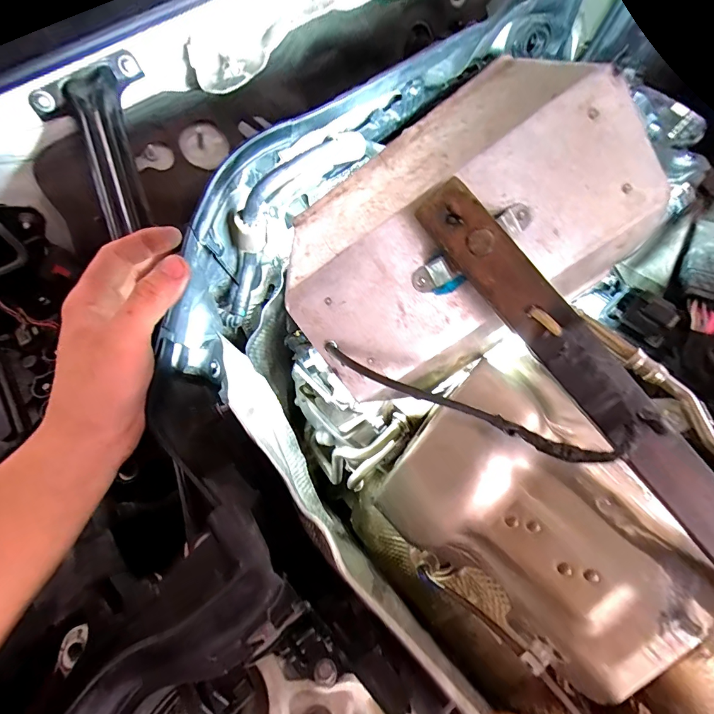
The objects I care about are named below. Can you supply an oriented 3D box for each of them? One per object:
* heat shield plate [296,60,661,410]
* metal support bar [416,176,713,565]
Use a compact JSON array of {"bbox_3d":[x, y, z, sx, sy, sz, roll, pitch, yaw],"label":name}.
[{"bbox_3d":[0.068,-0.076,0.261,0.232,0.038,0.157,-33,101,6],"label":"heat shield plate"},{"bbox_3d":[0.177,0.070,0.211,0.028,0.024,0.416,-39,88,-15],"label":"metal support bar"}]

